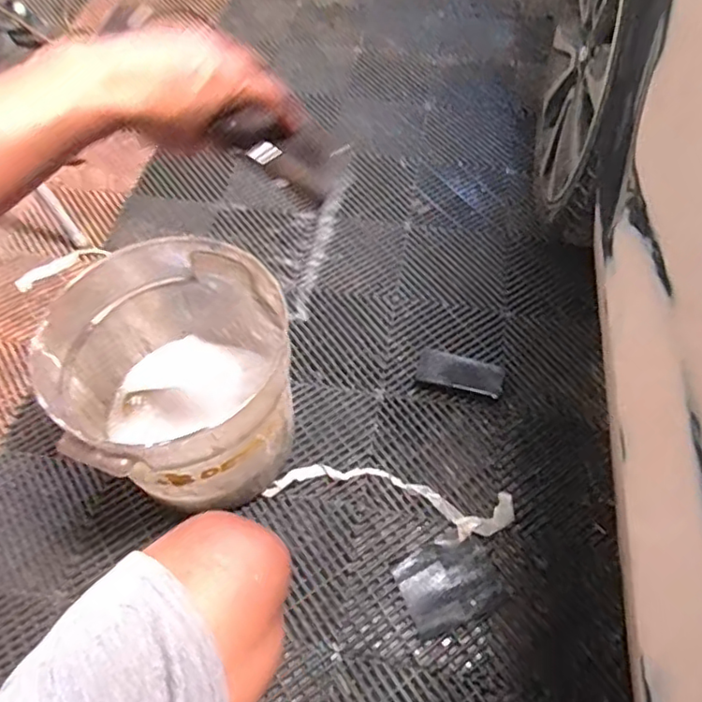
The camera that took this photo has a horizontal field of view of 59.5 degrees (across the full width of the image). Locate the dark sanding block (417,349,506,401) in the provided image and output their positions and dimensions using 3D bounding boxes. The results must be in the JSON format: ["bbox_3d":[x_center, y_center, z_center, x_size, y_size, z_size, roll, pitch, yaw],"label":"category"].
[{"bbox_3d":[0.190,0.038,1.062,0.142,0.011,0.066,13,59,12],"label":"dark sanding block"}]

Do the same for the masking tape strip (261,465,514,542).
[{"bbox_3d":[0.060,0.222,0.940,0.366,0.011,0.077,10,51,5],"label":"masking tape strip"}]

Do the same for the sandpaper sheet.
[{"bbox_3d":[0.141,0.331,0.875,0.136,0.006,0.111,-22,58,-10],"label":"sandpaper sheet"}]

